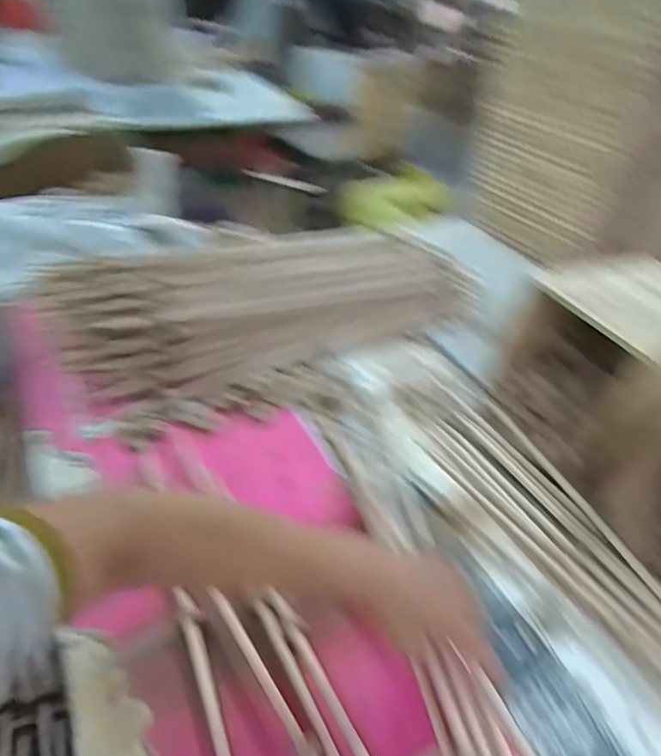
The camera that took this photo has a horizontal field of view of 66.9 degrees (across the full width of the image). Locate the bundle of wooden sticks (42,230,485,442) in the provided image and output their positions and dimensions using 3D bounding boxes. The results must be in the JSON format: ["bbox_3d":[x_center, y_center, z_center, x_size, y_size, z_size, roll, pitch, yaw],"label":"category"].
[{"bbox_3d":[-0.074,-0.143,0.870,0.737,0.135,0.329,-22,47,-28],"label":"bundle of wooden sticks"}]

